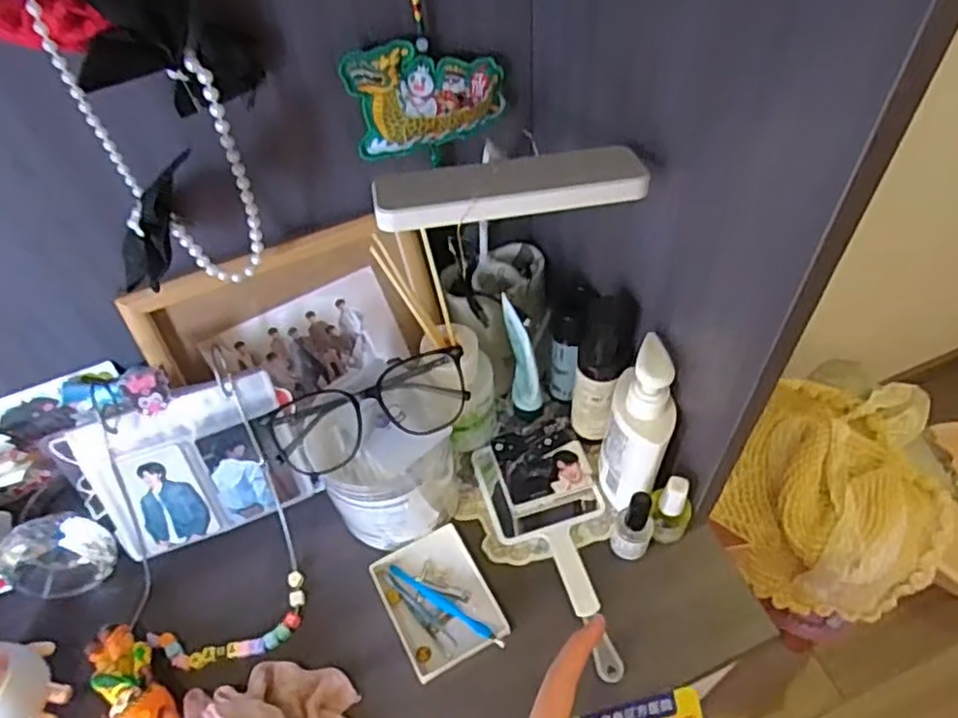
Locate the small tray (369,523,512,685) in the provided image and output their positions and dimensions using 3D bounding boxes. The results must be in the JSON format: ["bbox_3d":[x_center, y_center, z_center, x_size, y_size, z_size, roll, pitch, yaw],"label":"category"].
[{"bbox_3d":[-0.030,0.179,0.522,0.073,0.014,0.097,-24,56,-12],"label":"small tray"}]

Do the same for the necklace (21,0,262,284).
[{"bbox_3d":[-0.187,-0.148,0.378,0.075,0.282,0.049,-33,59,-18],"label":"necklace"}]

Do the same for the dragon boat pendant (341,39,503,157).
[{"bbox_3d":[-0.033,-0.180,0.478,0.108,0.077,0.014,-22,56,-11],"label":"dragon boat pendant"}]

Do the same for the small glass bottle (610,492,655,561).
[{"bbox_3d":[0.114,0.123,0.514,0.028,0.074,0.027,-2,55,3],"label":"small glass bottle"}]

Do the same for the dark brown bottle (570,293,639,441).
[{"bbox_3d":[0.093,0.012,0.542,0.039,0.139,0.043,13,57,13],"label":"dark brown bottle"}]

